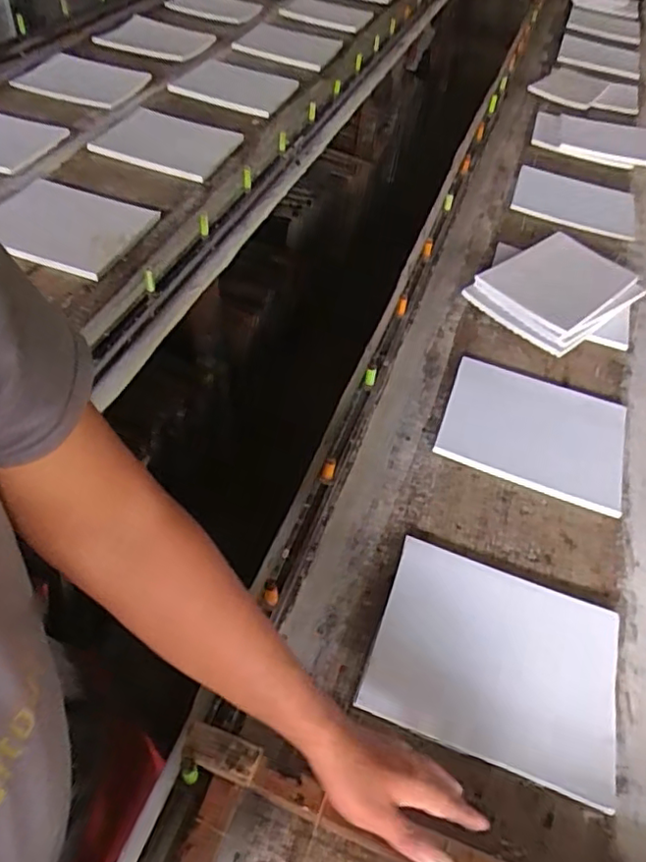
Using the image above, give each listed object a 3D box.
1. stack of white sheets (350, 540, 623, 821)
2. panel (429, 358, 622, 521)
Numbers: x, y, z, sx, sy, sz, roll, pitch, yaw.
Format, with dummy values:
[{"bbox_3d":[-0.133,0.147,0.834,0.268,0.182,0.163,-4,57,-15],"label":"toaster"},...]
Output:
[{"bbox_3d":[0.200,0.264,0.705,0.274,0.014,0.224,18,51,10],"label":"stack of white sheets"},{"bbox_3d":[0.326,-0.006,0.940,0.268,0.016,0.224,18,51,10],"label":"panel"}]

